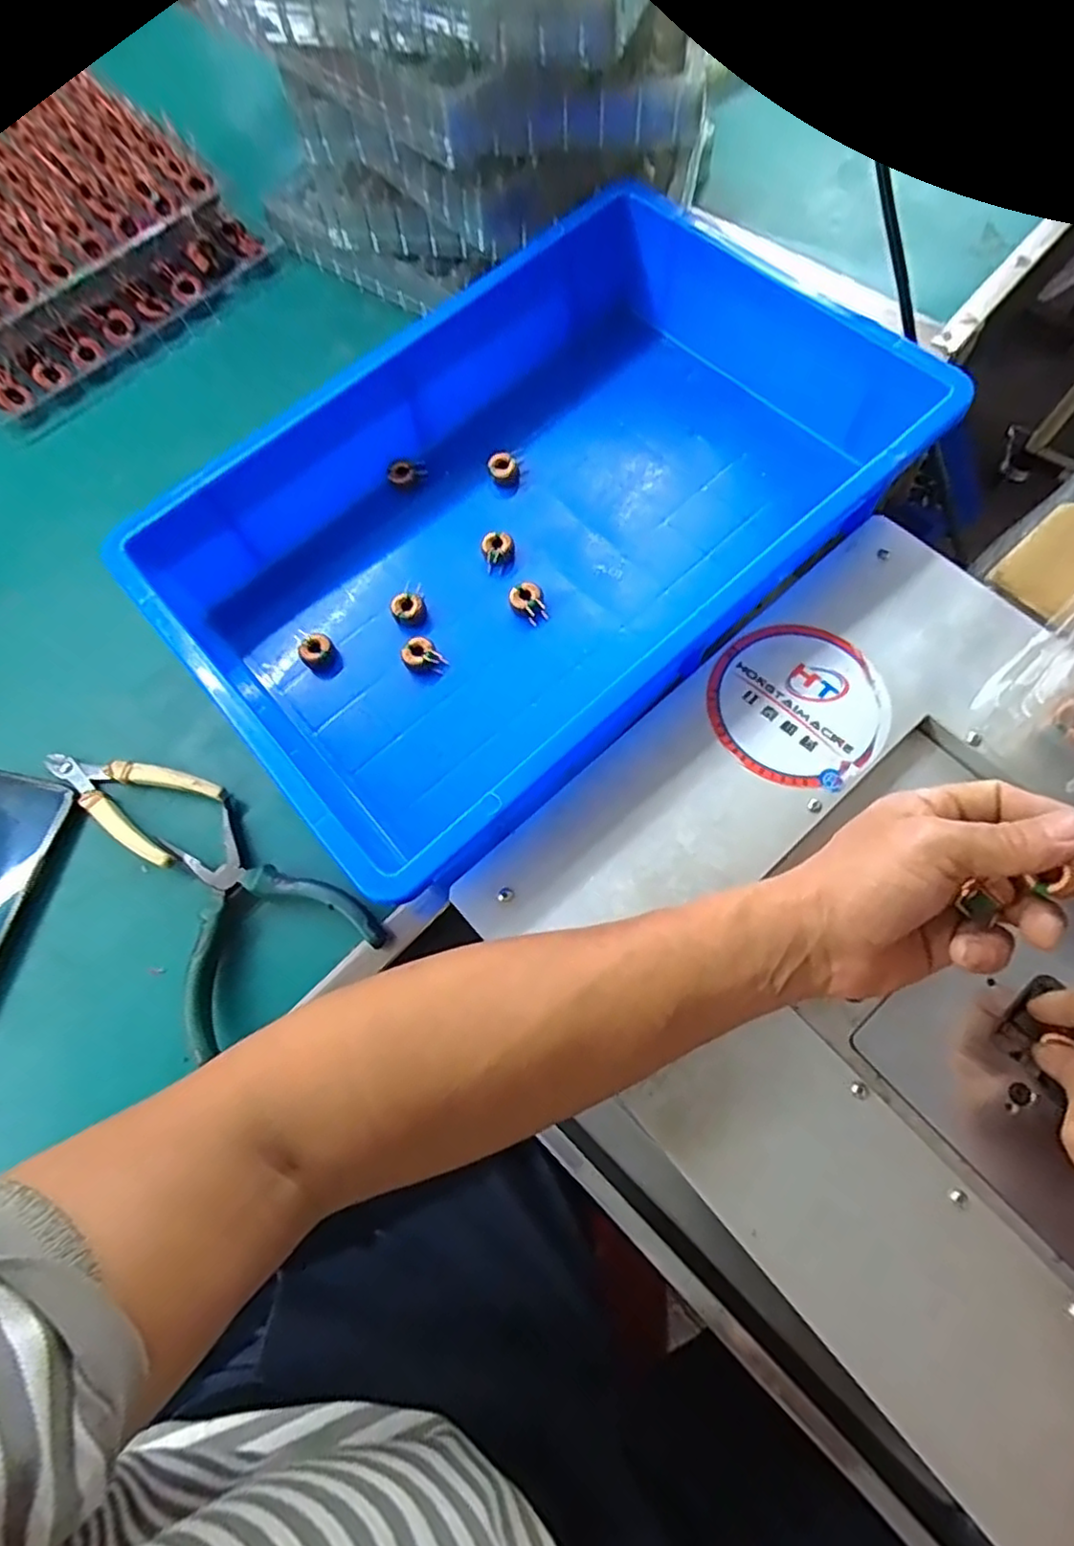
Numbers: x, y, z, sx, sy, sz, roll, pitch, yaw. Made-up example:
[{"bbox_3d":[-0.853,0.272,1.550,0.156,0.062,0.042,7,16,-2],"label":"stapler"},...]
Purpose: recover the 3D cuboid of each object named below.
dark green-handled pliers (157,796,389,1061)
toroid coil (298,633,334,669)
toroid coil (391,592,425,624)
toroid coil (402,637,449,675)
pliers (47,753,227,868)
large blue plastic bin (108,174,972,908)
[{"bbox_3d":[-0.168,0.076,0.379,0.122,0.025,0.124,-30,71,-8],"label":"dark green-handled pliers"},{"bbox_3d":[-0.147,-0.082,0.431,0.022,0.009,0.022,-1,70,2],"label":"toroid coil"},{"bbox_3d":[-0.086,-0.111,0.439,0.021,0.008,0.020,-1,70,2],"label":"toroid coil"},{"bbox_3d":[-0.074,-0.075,0.426,0.027,0.012,0.021,35,75,14],"label":"toroid coil"},{"bbox_3d":[-0.259,0.009,0.412,0.118,0.020,0.056,28,74,12],"label":"pliers"},{"bbox_3d":[-0.005,-0.162,0.420,0.431,0.092,0.280,-42,73,-12],"label":"large blue plastic bin"}]

